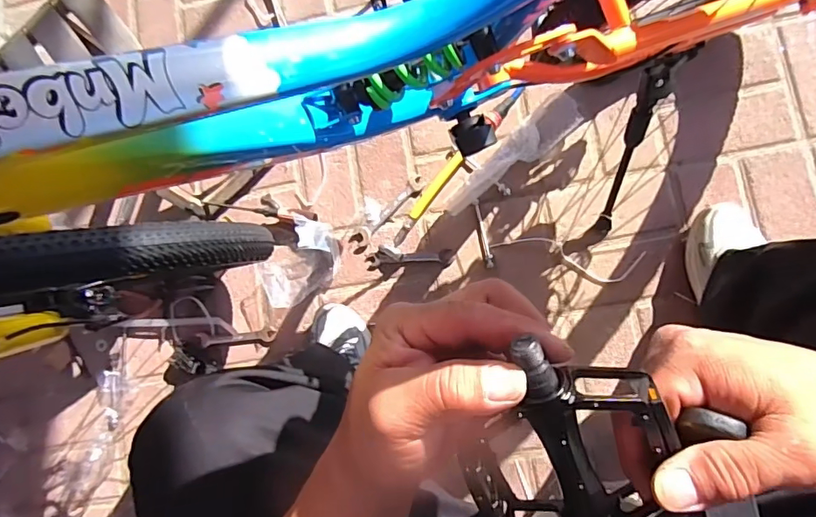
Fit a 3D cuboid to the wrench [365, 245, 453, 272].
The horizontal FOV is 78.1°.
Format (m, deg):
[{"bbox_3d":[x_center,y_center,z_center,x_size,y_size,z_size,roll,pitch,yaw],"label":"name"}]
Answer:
[{"bbox_3d":[0.002,-0.003,0.841,0.142,0.006,0.037,-4,82,9],"label":"wrench"}]

